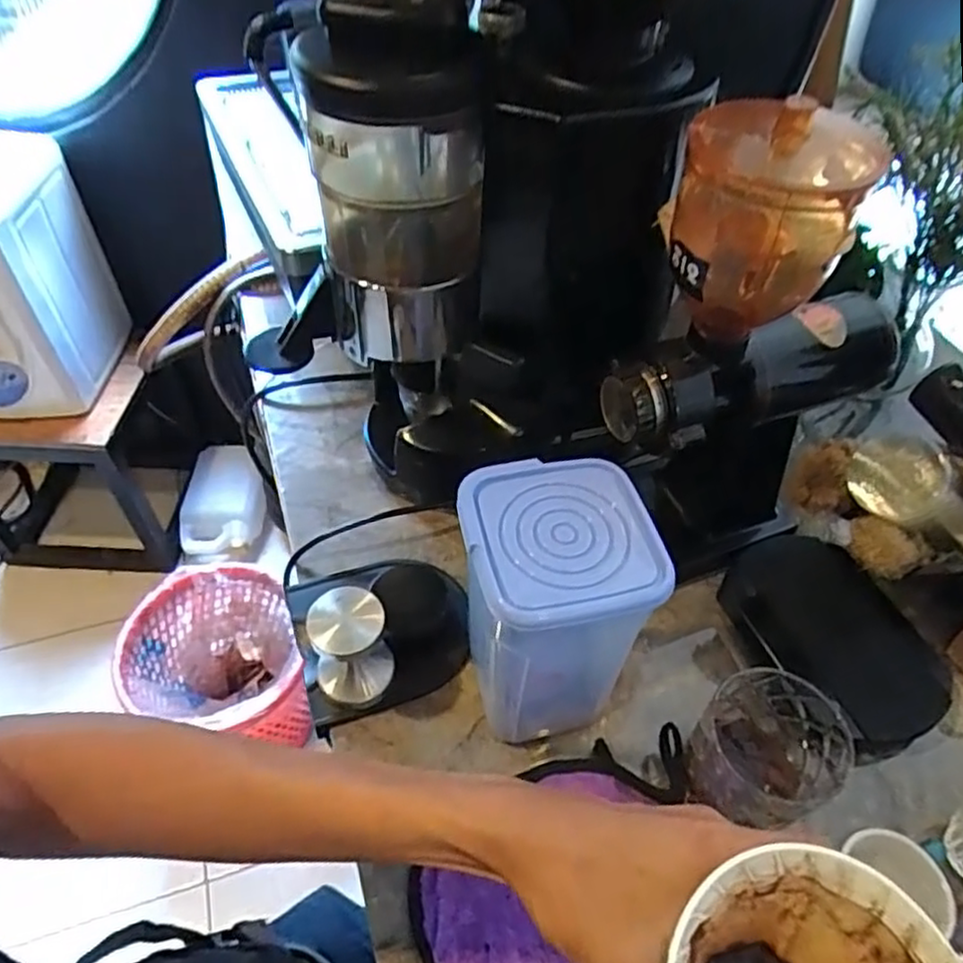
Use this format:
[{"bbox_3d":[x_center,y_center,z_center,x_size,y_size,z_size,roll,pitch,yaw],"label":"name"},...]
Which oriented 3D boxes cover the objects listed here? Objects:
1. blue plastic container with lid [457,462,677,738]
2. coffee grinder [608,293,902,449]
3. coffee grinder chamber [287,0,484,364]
[{"bbox_3d":[0.042,0.097,0.453,0.108,0.194,0.124,-6,49,-8],"label":"blue plastic container with lid"},{"bbox_3d":[0.198,-0.079,0.498,0.221,0.062,0.067,-14,51,-15],"label":"coffee grinder"},{"bbox_3d":[-0.059,-0.204,0.481,0.108,0.229,0.120,-7,50,-8],"label":"coffee grinder chamber"}]

